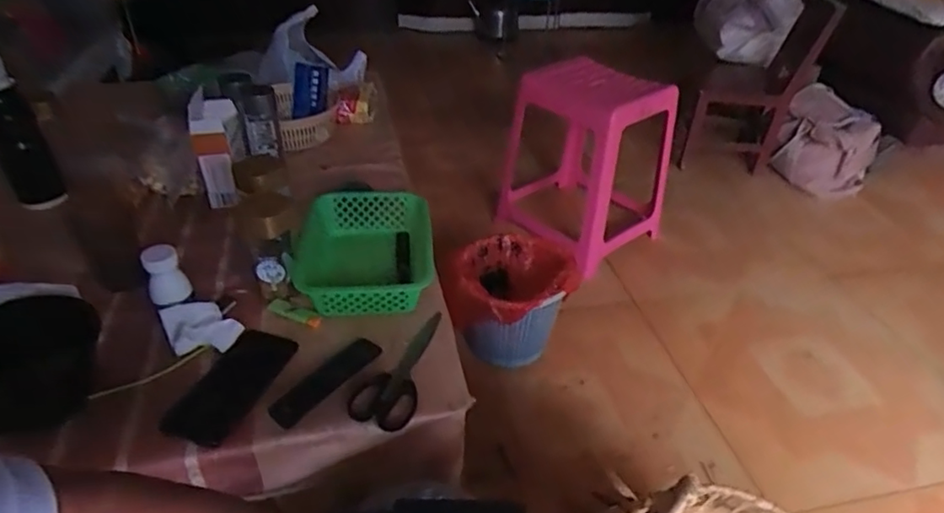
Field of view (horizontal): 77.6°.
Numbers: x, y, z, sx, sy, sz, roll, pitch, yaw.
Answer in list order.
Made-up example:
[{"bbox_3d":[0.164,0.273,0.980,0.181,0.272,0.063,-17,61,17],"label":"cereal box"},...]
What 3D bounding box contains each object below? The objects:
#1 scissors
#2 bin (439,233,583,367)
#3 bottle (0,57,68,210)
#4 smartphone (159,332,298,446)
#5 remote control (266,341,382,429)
[{"bbox_3d":[-0.087,0.132,0.733,0.073,0.015,0.193,9,37,9],"label":"scissors"},{"bbox_3d":[0.084,0.103,1.304,0.254,0.217,0.238,24,42,26],"label":"bin"},{"bbox_3d":[-0.739,-0.202,0.948,0.071,0.263,0.061,-24,44,-30],"label":"bottle"},{"bbox_3d":[-0.280,0.149,0.693,0.081,0.012,0.162,11,38,12],"label":"smartphone"},{"bbox_3d":[-0.169,0.144,0.694,0.038,0.015,0.153,22,41,25],"label":"remote control"}]

